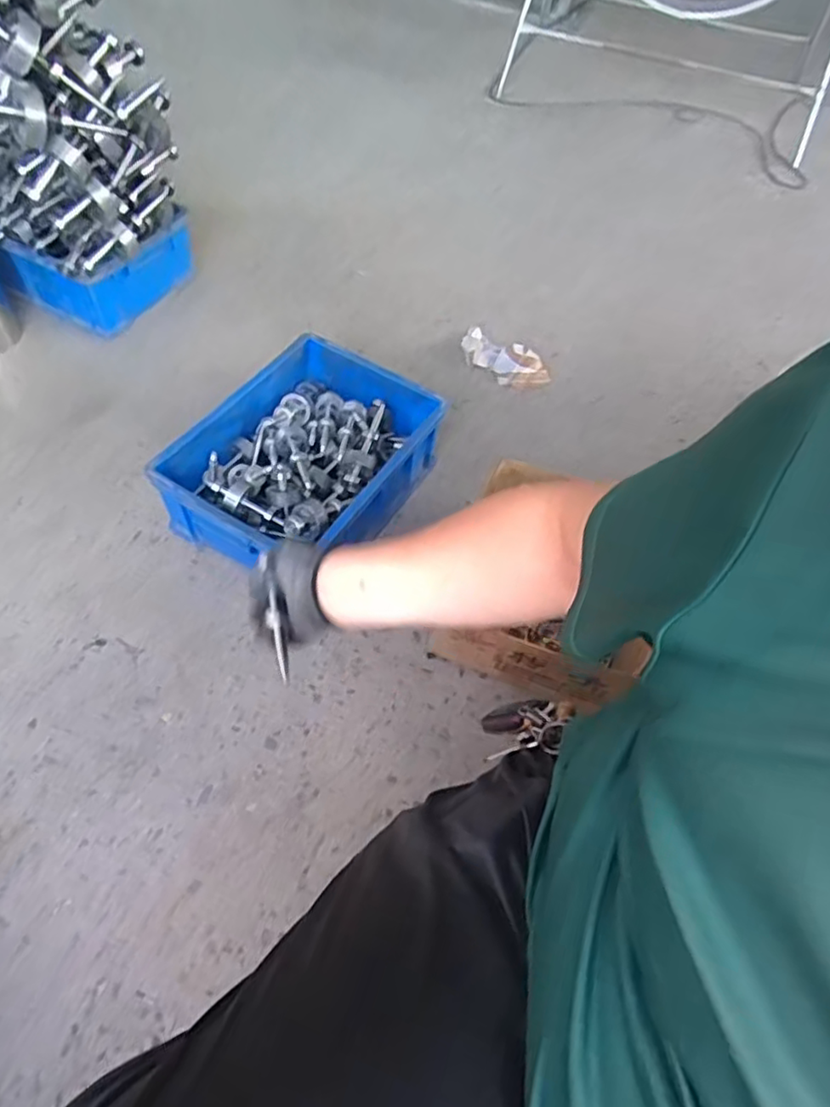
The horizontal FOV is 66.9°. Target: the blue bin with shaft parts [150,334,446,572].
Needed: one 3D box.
[{"bbox_3d":[-0.180,-0.147,1.032,0.301,0.154,0.401,32,57,15],"label":"blue bin with shaft parts"}]

